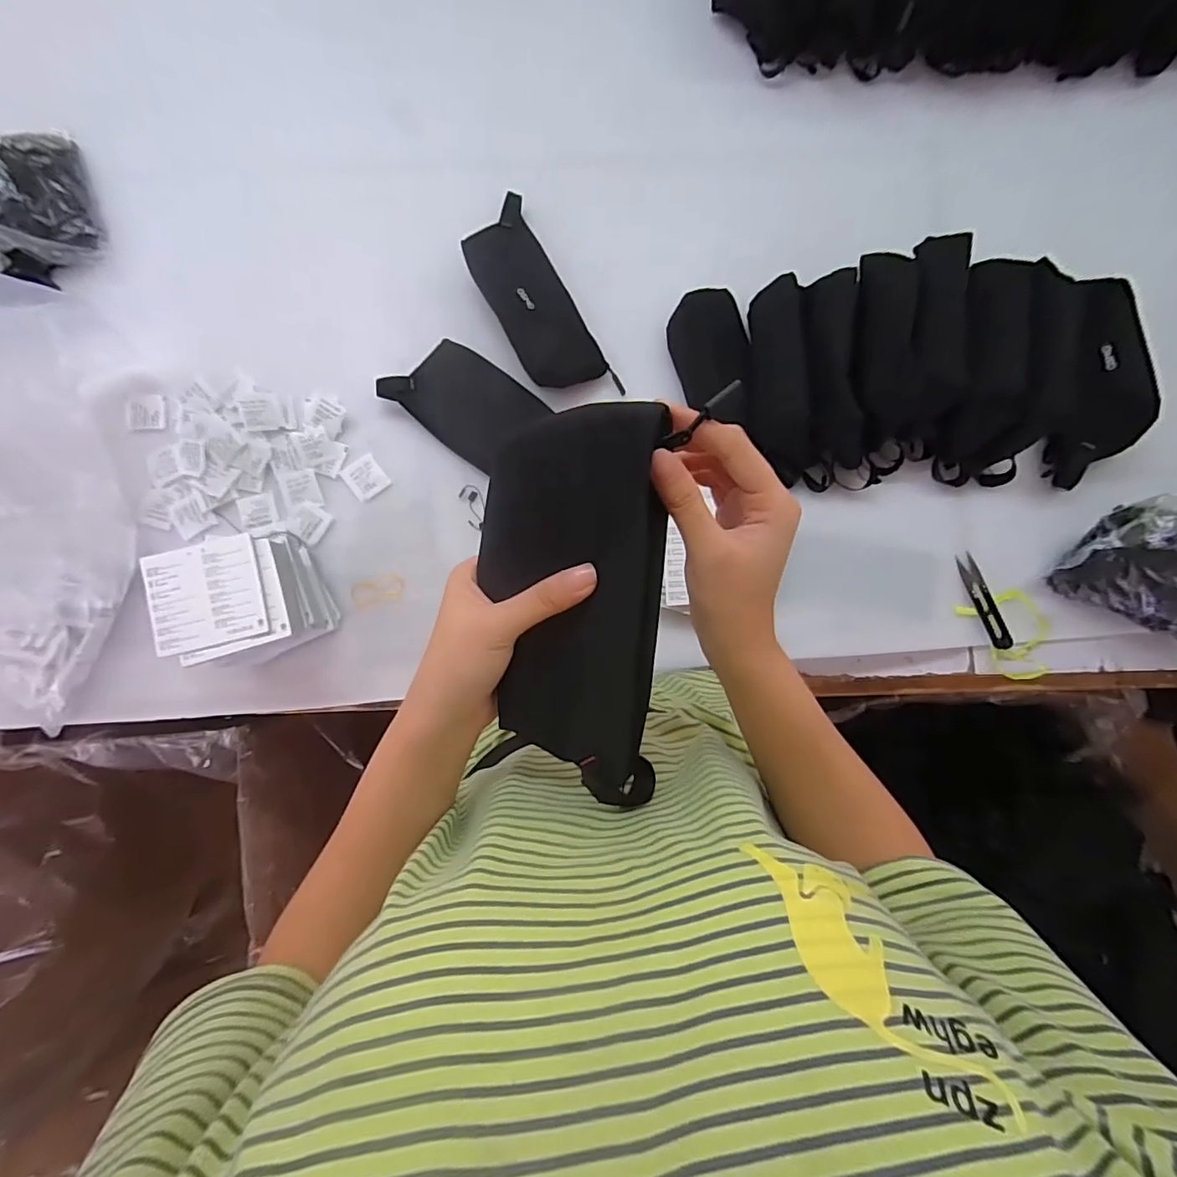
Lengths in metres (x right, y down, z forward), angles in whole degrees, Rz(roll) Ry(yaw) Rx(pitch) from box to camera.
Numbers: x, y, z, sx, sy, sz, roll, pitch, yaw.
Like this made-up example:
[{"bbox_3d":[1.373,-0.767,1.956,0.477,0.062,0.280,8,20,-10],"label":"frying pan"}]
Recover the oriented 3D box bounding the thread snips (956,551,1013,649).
[{"bbox_3d":[0.415,0.014,0.571,0.023,0.005,0.105,-21,88,-1],"label":"thread snips"}]

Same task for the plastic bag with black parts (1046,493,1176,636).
[{"bbox_3d":[0.566,-0.006,0.536,0.158,0.080,0.102,38,88,1],"label":"plastic bag with black parts"}]

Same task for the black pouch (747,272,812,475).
[{"bbox_3d":[0.190,-0.217,0.549,0.058,0.054,0.191,-7,88,0],"label":"black pouch"}]

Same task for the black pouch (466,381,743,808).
[{"bbox_3d":[-0.008,0.011,0.281,0.095,0.030,0.199,1,100,0],"label":"black pouch"}]

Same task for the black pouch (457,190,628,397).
[{"bbox_3d":[-0.059,-0.307,0.584,0.087,0.035,0.241,-30,88,-1],"label":"black pouch"}]

